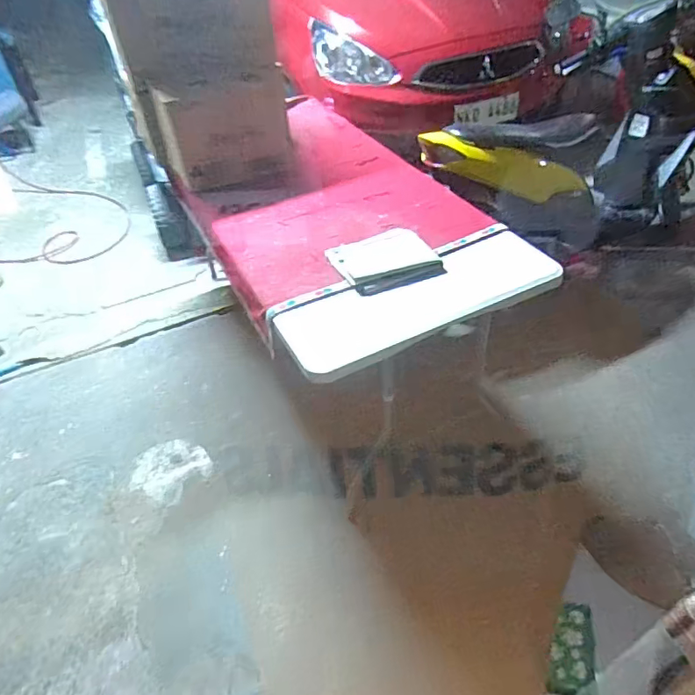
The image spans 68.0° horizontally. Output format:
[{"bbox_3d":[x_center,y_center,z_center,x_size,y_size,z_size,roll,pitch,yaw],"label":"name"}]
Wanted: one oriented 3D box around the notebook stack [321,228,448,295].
[{"bbox_3d":[0.094,-0.229,1.319,0.249,0.036,0.214,-18,47,-13],"label":"notebook stack"}]

